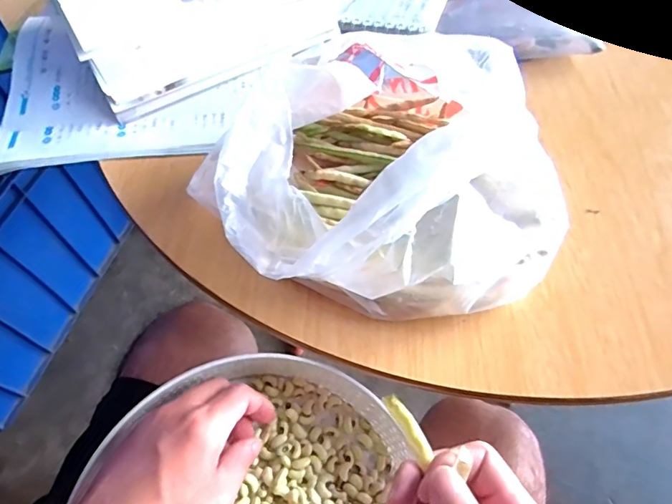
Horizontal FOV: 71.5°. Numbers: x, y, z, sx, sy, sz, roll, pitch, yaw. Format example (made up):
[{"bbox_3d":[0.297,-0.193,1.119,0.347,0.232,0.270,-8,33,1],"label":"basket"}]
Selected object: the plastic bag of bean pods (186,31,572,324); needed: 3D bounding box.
[{"bbox_3d":[0.021,-0.067,0.359,0.225,0.131,0.259,-24,61,-13],"label":"plastic bag of bean pods"}]

